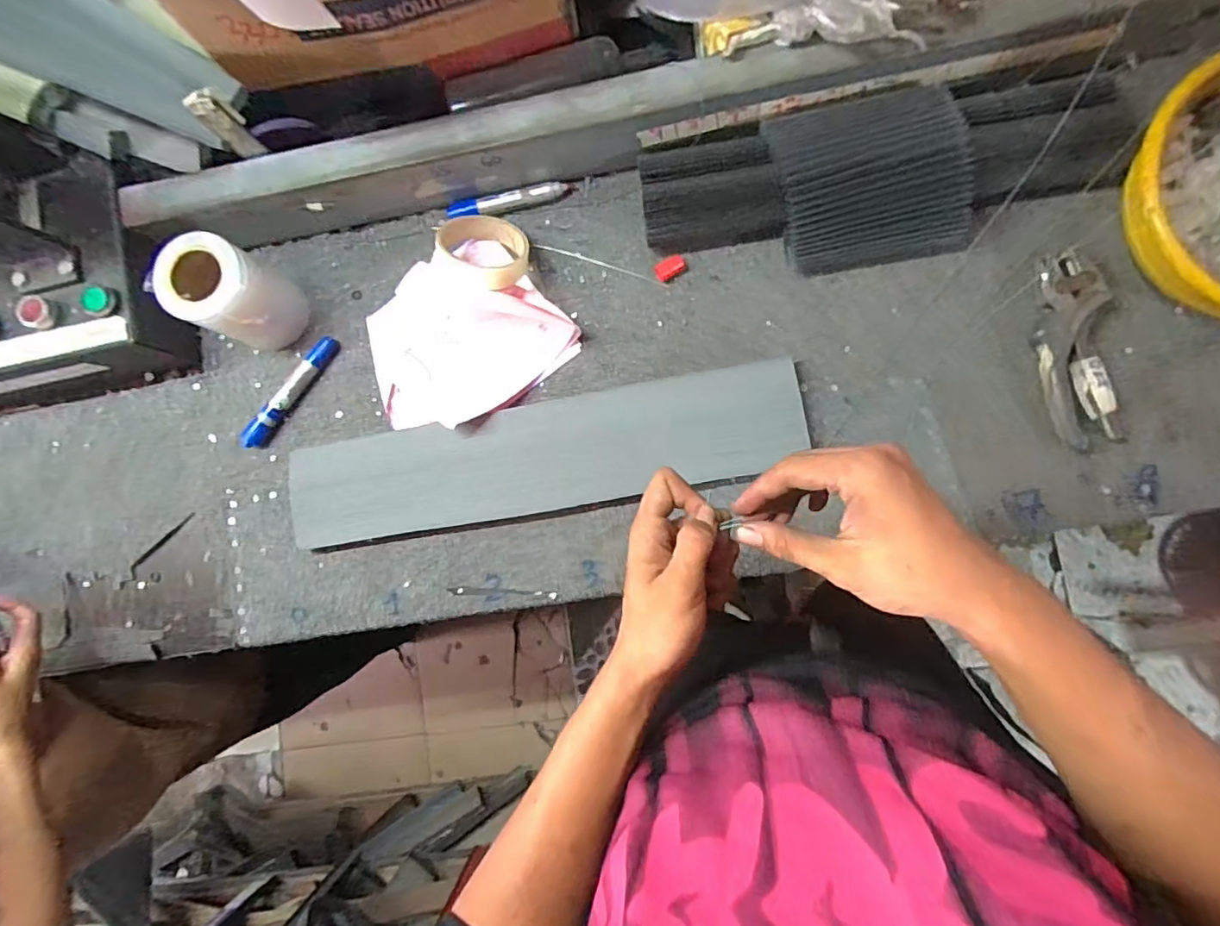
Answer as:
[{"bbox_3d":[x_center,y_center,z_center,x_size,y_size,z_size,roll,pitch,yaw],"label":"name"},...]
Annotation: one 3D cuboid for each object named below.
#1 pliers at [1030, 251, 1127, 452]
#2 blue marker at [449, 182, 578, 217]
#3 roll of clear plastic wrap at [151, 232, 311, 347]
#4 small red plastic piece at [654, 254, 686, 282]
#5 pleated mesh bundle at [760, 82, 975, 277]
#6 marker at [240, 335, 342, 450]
[{"bbox_3d":[0.418,-0.102,0.513,0.060,0.026,0.171,-9,85,5],"label":"pliers"},{"bbox_3d":[-0.100,-0.262,0.572,0.126,0.021,0.022,-9,85,5],"label":"blue marker"},{"bbox_3d":[-0.354,-0.160,0.537,0.079,0.114,0.075,0,85,6],"label":"roll of clear plastic wrap"},{"bbox_3d":[0.060,-0.191,0.557,0.029,0.008,0.018,-27,83,3],"label":"small red plastic piece"},{"bbox_3d":[0.233,-0.256,0.519,0.165,0.060,0.140,-9,85,5],"label":"pleated mesh bundle"},{"bbox_3d":[-0.326,-0.072,0.579,0.023,0.020,0.138,38,90,7],"label":"marker"}]

